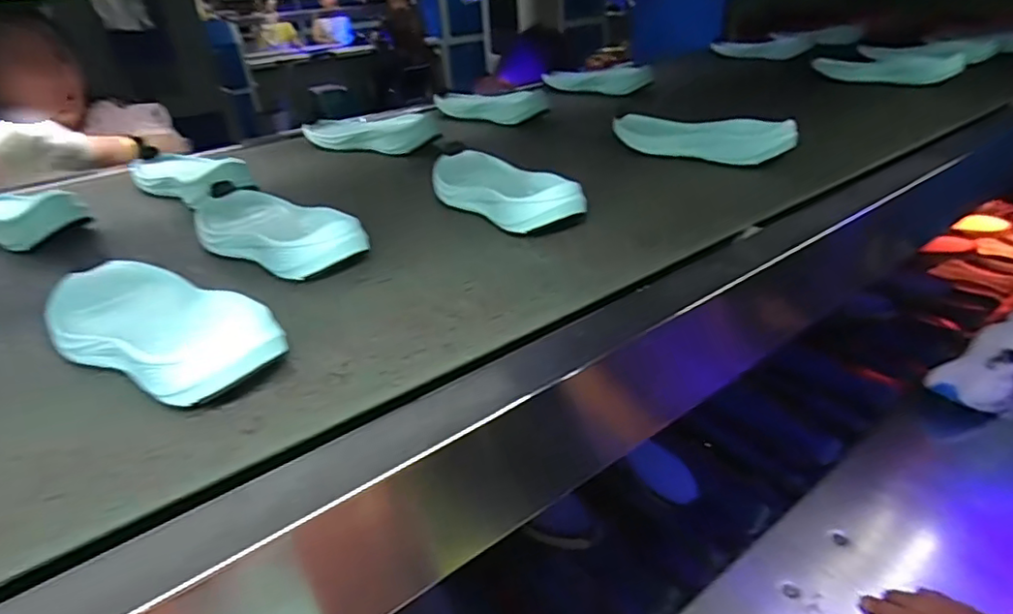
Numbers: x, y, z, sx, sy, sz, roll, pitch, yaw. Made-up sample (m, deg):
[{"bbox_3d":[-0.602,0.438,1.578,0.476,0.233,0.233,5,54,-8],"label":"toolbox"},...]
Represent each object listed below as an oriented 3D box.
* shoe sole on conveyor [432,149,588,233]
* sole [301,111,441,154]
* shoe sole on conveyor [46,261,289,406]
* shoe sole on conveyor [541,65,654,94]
[{"bbox_3d":[-0.007,-0.121,0.581,0.079,0.039,0.209,-20,36,-23],"label":"shoe sole on conveyor"},{"bbox_3d":[-0.202,-0.258,0.842,0.221,0.039,0.091,15,37,27],"label":"sole"},{"bbox_3d":[-0.240,0.010,0.389,0.217,0.035,0.082,19,39,31],"label":"shoe sole on conveyor"},{"bbox_3d":[0.165,-0.439,1.110,0.224,0.039,0.072,16,38,27],"label":"shoe sole on conveyor"}]

